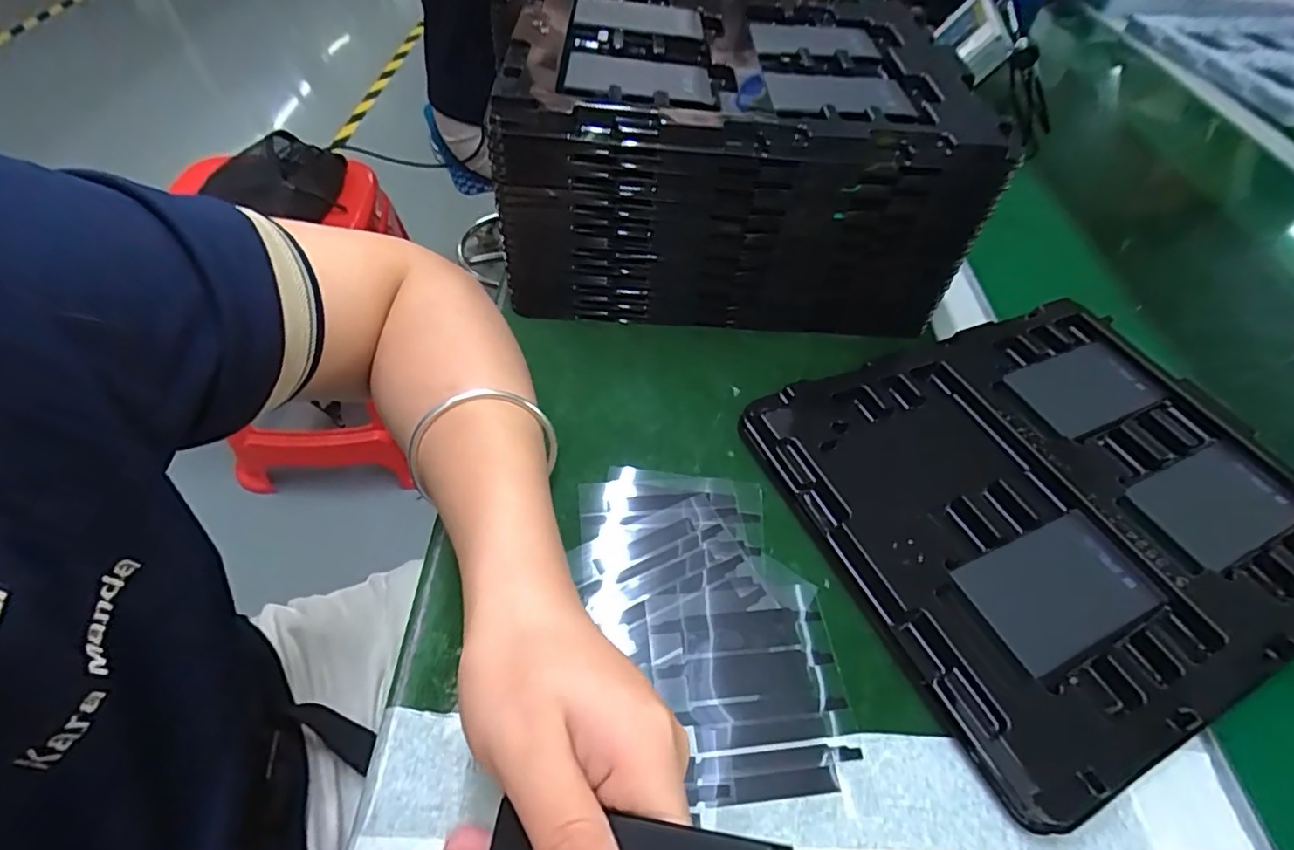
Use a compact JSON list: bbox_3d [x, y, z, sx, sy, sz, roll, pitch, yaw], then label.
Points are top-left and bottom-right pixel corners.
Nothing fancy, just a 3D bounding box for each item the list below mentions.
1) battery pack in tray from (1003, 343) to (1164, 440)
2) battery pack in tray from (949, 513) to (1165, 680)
[{"bbox_3d":[0.275,-0.024,0.373,0.090,0.004,0.055,-20,55,-19],"label":"battery pack in tray"},{"bbox_3d":[0.191,0.076,0.276,0.090,0.006,0.052,-18,55,-18],"label":"battery pack in tray"}]

